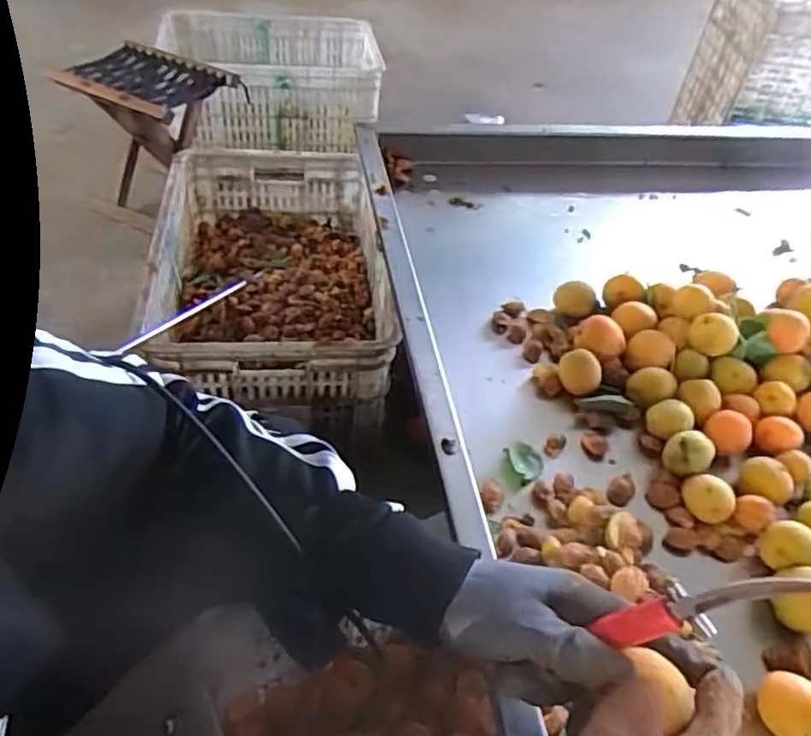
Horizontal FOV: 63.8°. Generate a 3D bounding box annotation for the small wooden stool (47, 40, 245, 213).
[{"bbox_3d":[-0.500,-0.493,1.368,0.246,0.266,0.243,26,50,16],"label":"small wooden stool"}]

